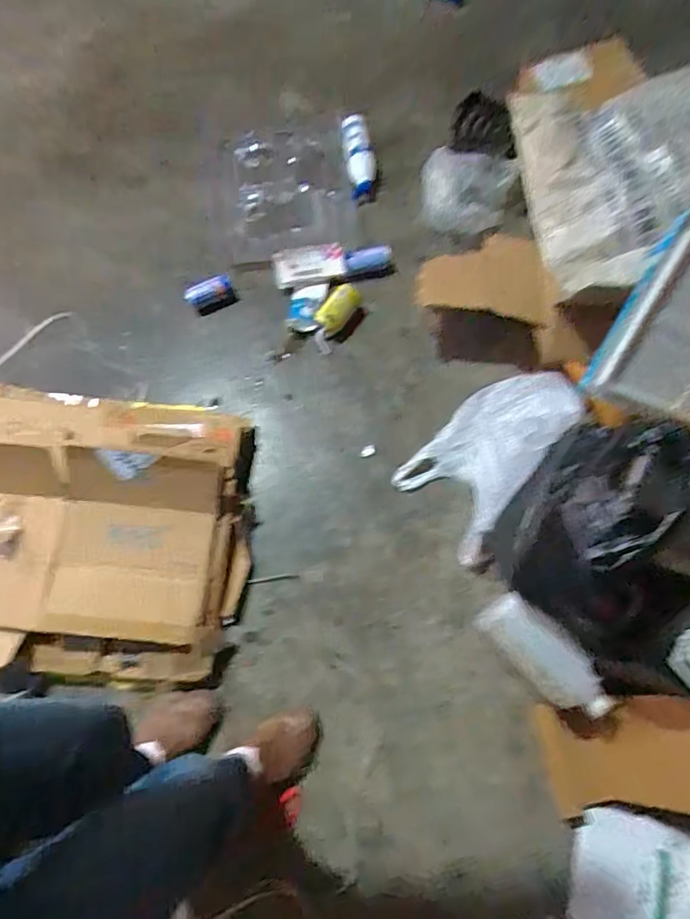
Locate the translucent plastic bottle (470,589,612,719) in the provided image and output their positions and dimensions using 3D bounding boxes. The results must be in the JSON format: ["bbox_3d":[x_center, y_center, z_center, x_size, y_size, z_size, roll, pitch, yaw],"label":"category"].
[{"bbox_3d":[0.338,0.335,0.904,0.088,0.099,0.233,-41,76,-10],"label":"translucent plastic bottle"}]

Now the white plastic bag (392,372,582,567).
[{"bbox_3d":[0.292,-0.026,1.030,0.364,0.238,0.236,-44,76,-11],"label":"white plastic bag"}]

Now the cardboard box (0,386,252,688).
[{"bbox_3d":[-0.534,0.118,1.054,0.672,0.144,0.570,7,73,4],"label":"cardboard box"}]

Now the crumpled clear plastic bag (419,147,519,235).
[{"bbox_3d":[0.269,-0.607,1.219,0.203,0.105,0.135,14,73,6],"label":"crumpled clear plastic bag"}]

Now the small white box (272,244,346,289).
[{"bbox_3d":[-0.085,-0.456,1.263,0.176,0.034,0.087,-3,72,15],"label":"small white box"}]

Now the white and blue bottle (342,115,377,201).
[{"bbox_3d":[0.038,-0.735,1.309,0.084,0.069,0.200,-1,72,2],"label":"white and blue bottle"}]

